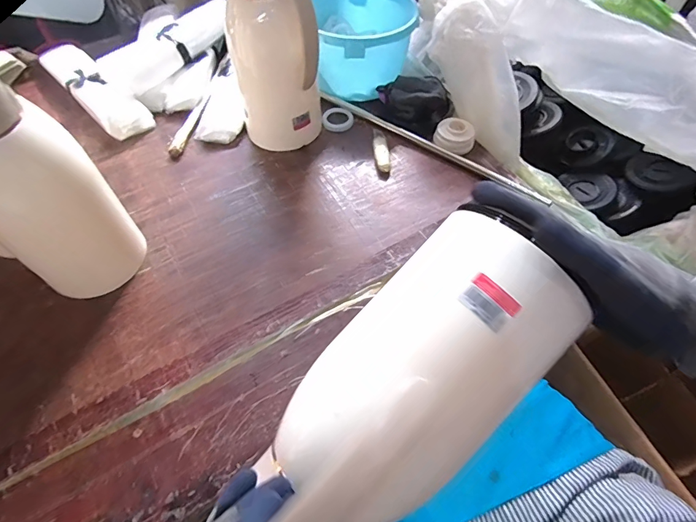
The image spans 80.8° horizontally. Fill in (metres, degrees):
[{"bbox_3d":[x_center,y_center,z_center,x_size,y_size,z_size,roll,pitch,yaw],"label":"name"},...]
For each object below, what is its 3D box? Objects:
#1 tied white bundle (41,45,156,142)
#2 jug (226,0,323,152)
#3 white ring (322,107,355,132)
[{"bbox_3d":[-0.472,-0.320,0.754,0.288,0.060,0.084,38,64,23],"label":"tied white bundle"},{"bbox_3d":[-0.105,-0.299,0.594,0.123,0.268,0.132,-13,57,-9],"label":"jug"},{"bbox_3d":[-0.017,-0.256,0.735,0.055,0.013,0.056,-1,56,0],"label":"white ring"}]

